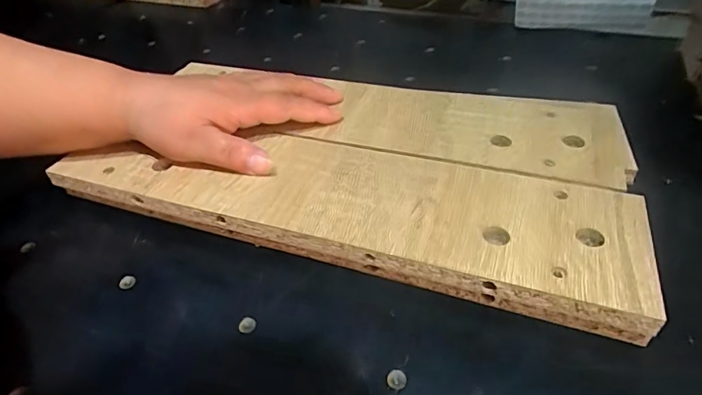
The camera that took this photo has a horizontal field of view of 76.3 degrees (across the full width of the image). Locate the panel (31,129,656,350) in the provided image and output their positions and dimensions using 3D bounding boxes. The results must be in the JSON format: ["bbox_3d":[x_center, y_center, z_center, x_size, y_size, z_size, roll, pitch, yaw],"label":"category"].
[{"bbox_3d":[-0.013,0.005,0.293,0.357,0.027,0.101,10,42,14],"label":"panel"}]

